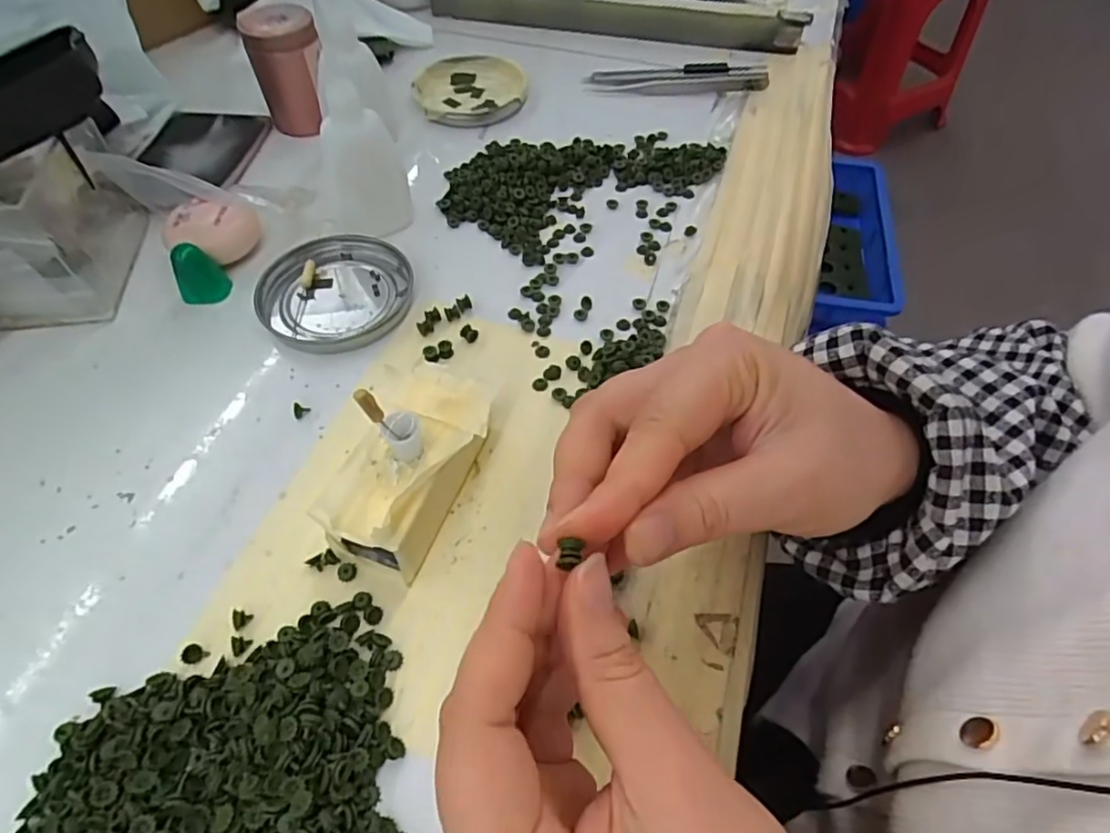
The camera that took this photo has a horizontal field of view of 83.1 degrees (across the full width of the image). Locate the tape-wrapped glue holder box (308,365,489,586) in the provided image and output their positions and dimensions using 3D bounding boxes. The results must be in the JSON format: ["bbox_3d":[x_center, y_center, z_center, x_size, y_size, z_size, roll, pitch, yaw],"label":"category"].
[{"bbox_3d":[-0.056,0.018,0.242,0.046,0.061,0.081,14,57,9],"label":"tape-wrapped glue holder box"}]

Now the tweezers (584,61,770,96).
[{"bbox_3d":[0.090,-0.246,0.455,0.129,0.007,0.031,-1,55,-1],"label":"tweezers"}]

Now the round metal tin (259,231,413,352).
[{"bbox_3d":[-0.114,-0.066,0.331,0.078,0.009,0.075,0,55,0],"label":"round metal tin"}]

